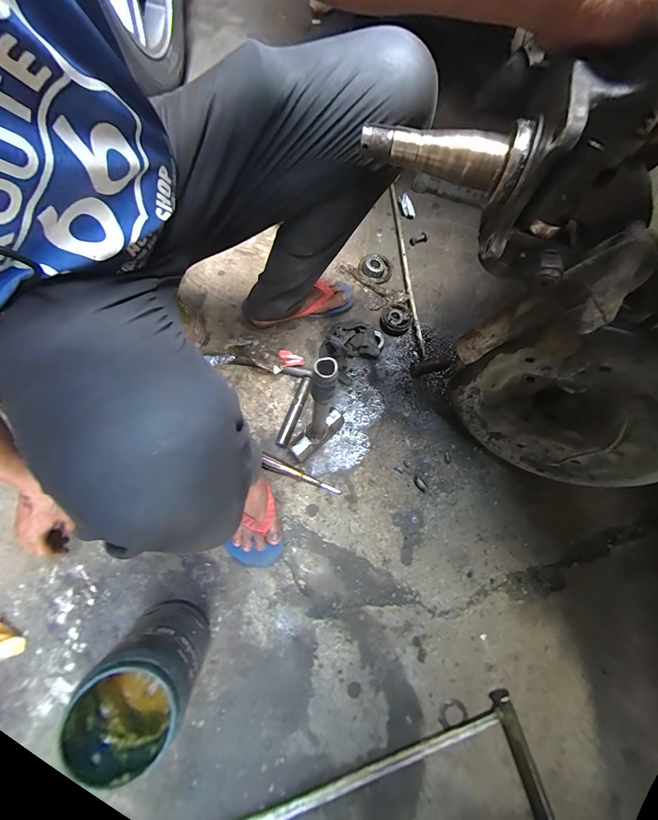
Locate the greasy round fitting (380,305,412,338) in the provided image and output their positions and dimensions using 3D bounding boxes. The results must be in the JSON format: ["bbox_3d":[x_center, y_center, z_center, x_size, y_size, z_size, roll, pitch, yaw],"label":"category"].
[{"bbox_3d":[0.166,-0.217,0.753,0.070,0.036,0.068,0,73,-1],"label":"greasy round fitting"}]

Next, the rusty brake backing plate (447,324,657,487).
[{"bbox_3d":[0.379,-0.004,0.505,0.301,0.300,0.100,38,75,9],"label":"rusty brake backing plate"}]

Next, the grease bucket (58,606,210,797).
[{"bbox_3d":[-0.275,0.415,0.469,0.144,0.210,0.156,0,73,-1],"label":"grease bucket"}]

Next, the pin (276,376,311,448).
[{"bbox_3d":[-0.075,0.003,0.678,0.026,0.031,0.160,19,73,5],"label":"pin"}]

